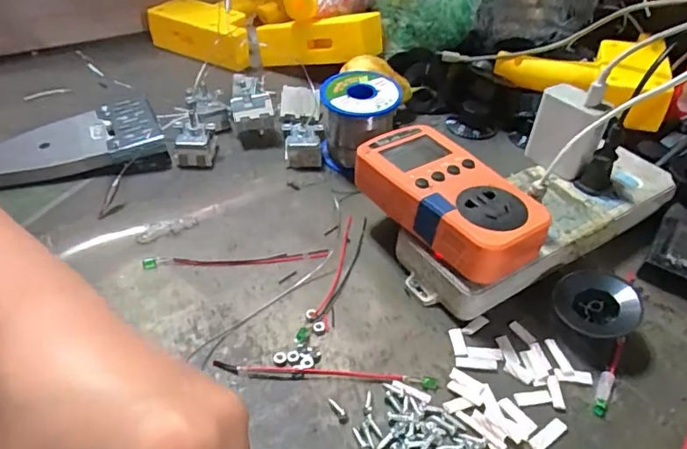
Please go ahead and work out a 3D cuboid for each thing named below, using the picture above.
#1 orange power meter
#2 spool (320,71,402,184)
[{"bbox_3d":[0.069,-0.018,0.337,0.064,0.031,0.124,-28,49,-29],"label":"orange power meter"},{"bbox_3d":[0.013,-0.087,0.442,0.065,0.063,0.062,-1,43,-3],"label":"spool"}]

